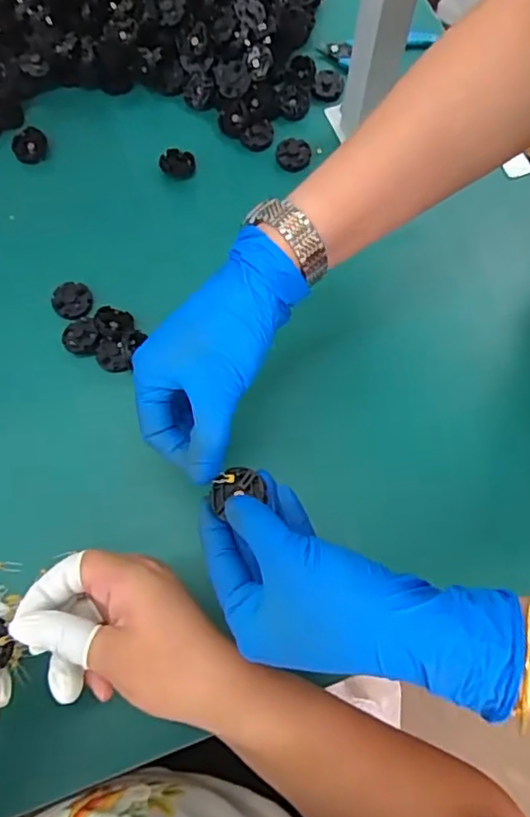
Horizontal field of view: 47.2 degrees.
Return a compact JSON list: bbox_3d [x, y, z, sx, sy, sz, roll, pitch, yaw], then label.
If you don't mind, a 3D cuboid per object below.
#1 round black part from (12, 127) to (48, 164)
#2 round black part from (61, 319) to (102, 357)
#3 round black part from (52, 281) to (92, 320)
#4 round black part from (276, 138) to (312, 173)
[{"bbox_3d":[-0.216,-0.241,0.557,0.033,0.008,0.033,0,85,-2],"label":"round black part"},{"bbox_3d":[-0.149,-0.058,0.490,0.028,0.011,0.032,-27,72,-12],"label":"round black part"},{"bbox_3d":[-0.160,-0.091,0.505,0.032,0.011,0.030,1,69,-2],"label":"round black part"},{"bbox_3d":[0.026,-0.234,0.557,0.031,0.009,0.030,1,69,-2],"label":"round black part"}]

